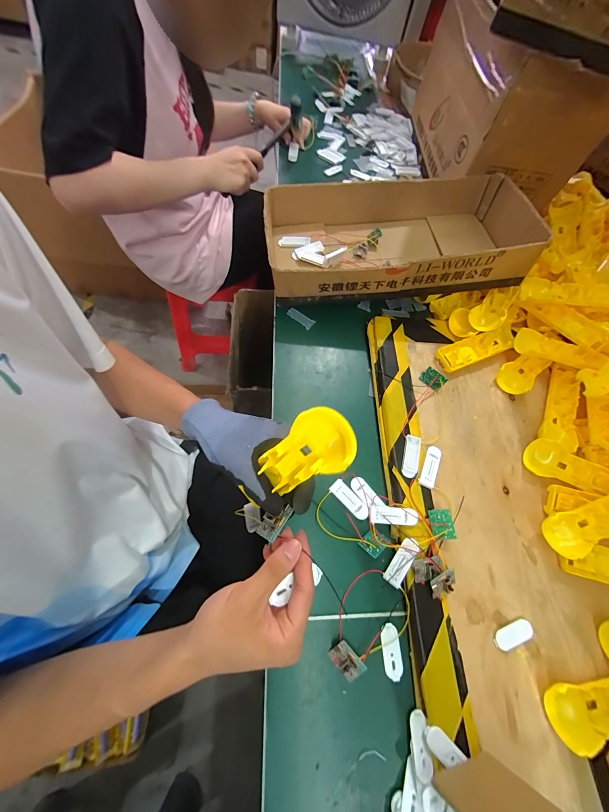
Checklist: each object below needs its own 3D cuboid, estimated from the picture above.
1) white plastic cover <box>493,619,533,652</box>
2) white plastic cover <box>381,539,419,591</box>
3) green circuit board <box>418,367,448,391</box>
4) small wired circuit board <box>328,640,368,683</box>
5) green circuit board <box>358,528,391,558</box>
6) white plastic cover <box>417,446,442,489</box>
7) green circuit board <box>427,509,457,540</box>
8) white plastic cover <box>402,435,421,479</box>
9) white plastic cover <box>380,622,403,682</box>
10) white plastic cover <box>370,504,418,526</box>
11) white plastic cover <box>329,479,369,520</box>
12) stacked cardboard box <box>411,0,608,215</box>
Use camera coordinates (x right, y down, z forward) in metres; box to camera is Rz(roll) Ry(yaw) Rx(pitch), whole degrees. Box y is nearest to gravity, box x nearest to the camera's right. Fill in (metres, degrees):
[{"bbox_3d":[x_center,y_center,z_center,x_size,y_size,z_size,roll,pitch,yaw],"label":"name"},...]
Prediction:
[{"bbox_3d":[0.236,0.258,0.337,0.049,0.006,0.020,-16,70,-14],"label":"white plastic cover"},{"bbox_3d":[0.115,0.184,0.353,0.021,0.012,0.057,32,84,10],"label":"white plastic cover"},{"bbox_3d":[0.197,-0.041,0.457,0.035,0.024,0.005,37,28,7],"label":"green circuit board"},{"bbox_3d":[0.045,0.270,0.315,0.022,0.014,0.036,-38,76,-20],"label":"small wired circuit board"},{"bbox_3d":[0.086,0.164,0.363,0.026,0.008,0.038,34,37,29],"label":"green circuit board"},{"bbox_3d":[0.171,0.082,0.406,0.020,0.010,0.058,26,66,4],"label":"white plastic cover"},{"bbox_3d":[0.168,0.144,0.366,0.025,0.006,0.034,-11,57,18],"label":"green circuit board"},{"bbox_3d":[0.146,0.069,0.408,0.021,0.004,0.058,17,66,0],"label":"white plastic cover"},{"bbox_3d":[0.095,0.267,0.326,0.021,0.004,0.048,-1,67,-8],"label":"white plastic cover"},{"bbox_3d":[0.111,0.137,0.374,0.055,0.007,0.023,1,67,13],"label":"white plastic cover"},{"bbox_3d":[0.059,0.120,0.385,0.021,0.004,0.057,-41,77,-21],"label":"white plastic cover"},{"bbox_3d":[0.368,-0.582,0.587,0.207,0.230,0.429,0,67,-8],"label":"stacked cardboard box"}]

